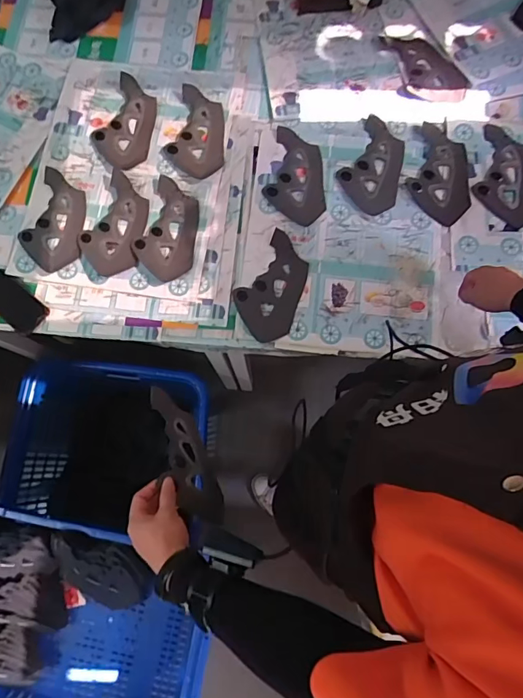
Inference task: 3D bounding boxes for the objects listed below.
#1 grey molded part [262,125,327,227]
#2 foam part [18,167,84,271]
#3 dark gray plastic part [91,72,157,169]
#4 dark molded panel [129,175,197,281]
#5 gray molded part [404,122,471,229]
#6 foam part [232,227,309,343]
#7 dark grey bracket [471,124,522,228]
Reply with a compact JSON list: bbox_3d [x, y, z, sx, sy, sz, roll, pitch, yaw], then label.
[{"bbox_3d":[0.079,-0.369,0.979,0.130,0.021,0.219,12,76,5],"label":"grey molded part"},{"bbox_3d":[-0.419,-0.263,0.943,0.117,0.019,0.212,5,76,3],"label":"foam part"},{"bbox_3d":[-0.296,-0.494,1.004,0.114,0.018,0.224,7,76,3],"label":"dark gray plastic part"},{"bbox_3d":[-0.193,-0.250,0.942,0.118,0.027,0.229,2,76,2],"label":"dark molded panel"},{"bbox_3d":[0.389,-0.375,0.992,0.135,0.018,0.224,19,77,6],"label":"gray molded part"},{"bbox_3d":[0.021,-0.128,0.911,0.119,0.021,0.226,17,77,6],"label":"foam part"},{"bbox_3d":[0.527,-0.371,0.994,0.126,0.017,0.225,15,77,5],"label":"dark grey bracket"}]

